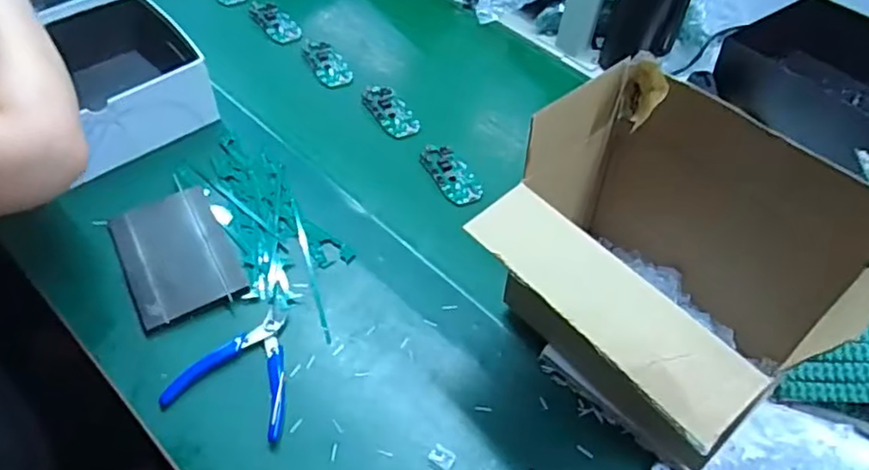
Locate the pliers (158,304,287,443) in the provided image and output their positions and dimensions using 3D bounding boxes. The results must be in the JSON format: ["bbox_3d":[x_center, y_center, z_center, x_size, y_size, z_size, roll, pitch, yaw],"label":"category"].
[{"bbox_3d":[-0.168,0.116,0.587,0.108,0.011,0.120,16,52,7],"label":"pliers"}]

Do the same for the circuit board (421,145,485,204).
[{"bbox_3d":[0.018,-0.072,0.758,0.044,0.004,0.097,-22,56,-21],"label":"circuit board"}]

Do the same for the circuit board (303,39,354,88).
[{"bbox_3d":[-0.146,-0.235,0.876,0.046,0.004,0.106,-20,56,-20],"label":"circuit board"}]

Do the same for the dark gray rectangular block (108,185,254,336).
[{"bbox_3d":[-0.259,0.020,0.650,0.103,0.011,0.147,-22,57,-22],"label":"dark gray rectangular block"}]

